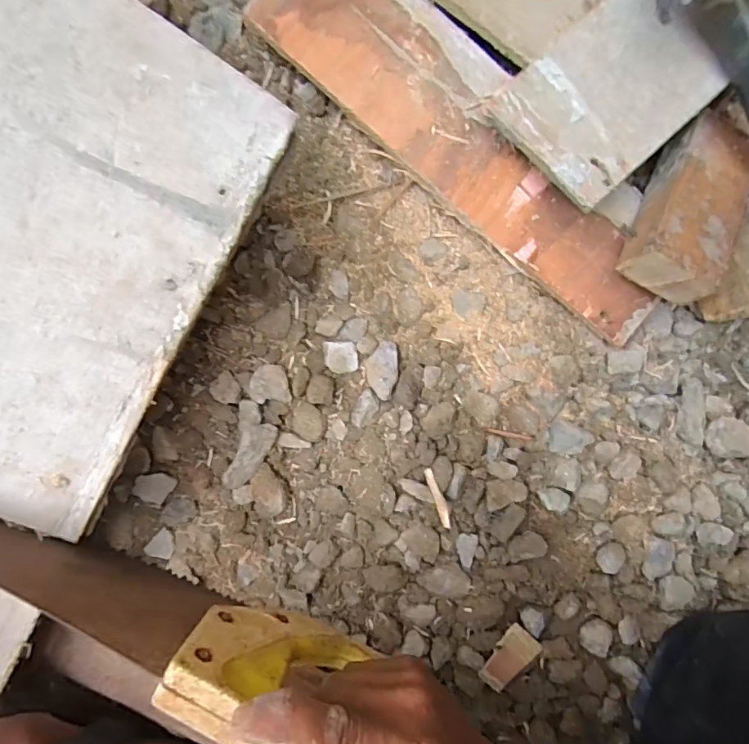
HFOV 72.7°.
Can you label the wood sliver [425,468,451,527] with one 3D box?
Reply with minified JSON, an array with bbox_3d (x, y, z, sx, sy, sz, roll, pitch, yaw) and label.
[{"bbox_3d":[0.045,0.088,0.356,0.007,0.007,0.043,-19,88,3],"label":"wood sliver"}]

